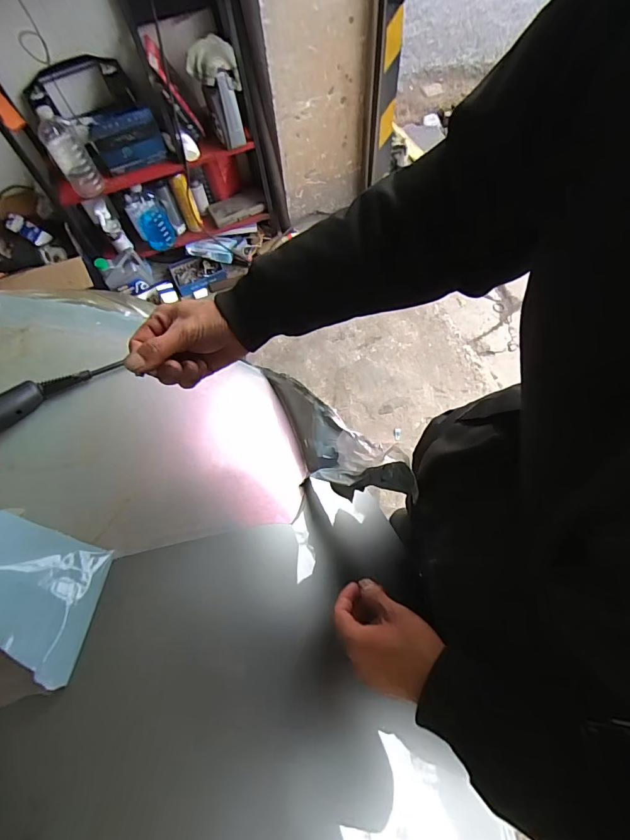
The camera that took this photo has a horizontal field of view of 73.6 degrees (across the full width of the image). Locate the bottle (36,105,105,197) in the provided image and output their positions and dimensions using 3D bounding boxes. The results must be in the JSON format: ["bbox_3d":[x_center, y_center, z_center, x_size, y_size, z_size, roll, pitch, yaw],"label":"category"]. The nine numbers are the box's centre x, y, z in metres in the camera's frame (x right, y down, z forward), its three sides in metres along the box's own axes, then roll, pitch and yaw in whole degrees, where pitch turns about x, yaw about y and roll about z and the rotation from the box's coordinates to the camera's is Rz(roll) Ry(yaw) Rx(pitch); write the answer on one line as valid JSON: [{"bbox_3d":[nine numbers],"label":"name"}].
[{"bbox_3d":[-0.742,-0.806,1.275,0.099,0.240,0.081,-32,67,-11],"label":"bottle"}]

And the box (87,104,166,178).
[{"bbox_3d":[-0.586,-0.875,1.323,0.204,0.151,0.058,-18,65,-5],"label":"box"}]

